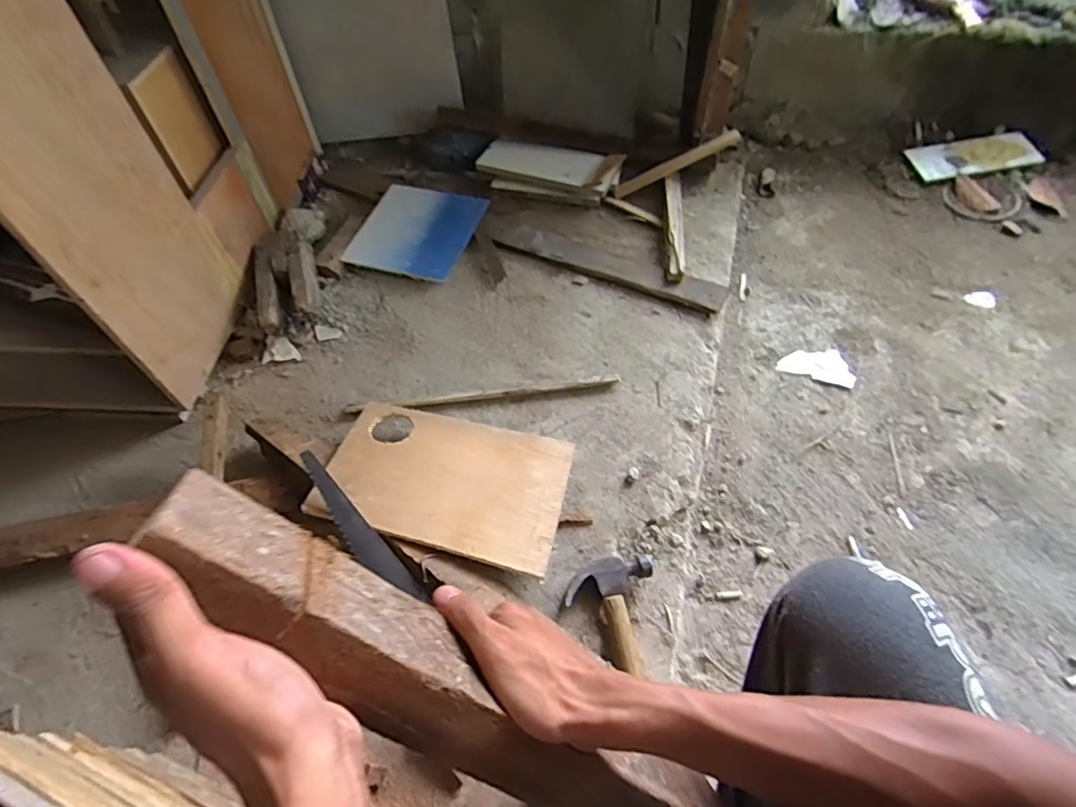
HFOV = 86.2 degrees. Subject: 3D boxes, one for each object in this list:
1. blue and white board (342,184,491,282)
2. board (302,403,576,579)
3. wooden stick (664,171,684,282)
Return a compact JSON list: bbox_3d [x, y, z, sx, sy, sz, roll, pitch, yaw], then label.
[{"bbox_3d":[-0.242,-0.355,1.171,0.215,0.009,0.231,16,65,6],"label":"blue and white board"},{"bbox_3d":[-0.127,0.107,0.815,0.327,0.009,0.219,13,46,6],"label":"board"},{"bbox_3d":[0.269,-0.352,1.140,0.035,0.041,0.290,3,54,6],"label":"wooden stick"}]

